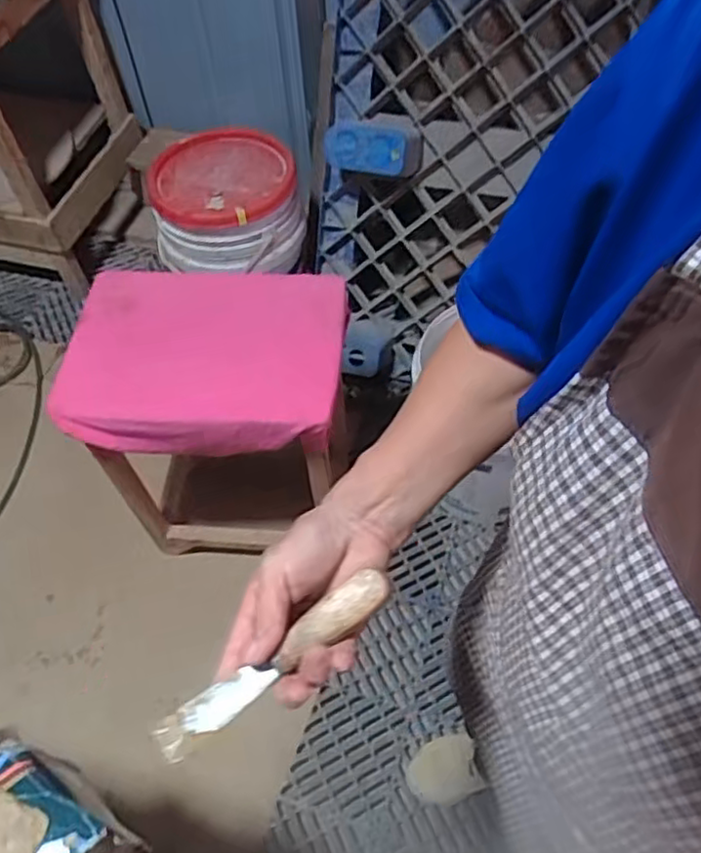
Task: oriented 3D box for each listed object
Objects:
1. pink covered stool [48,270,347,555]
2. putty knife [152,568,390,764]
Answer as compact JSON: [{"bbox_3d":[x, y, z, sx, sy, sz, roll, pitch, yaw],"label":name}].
[{"bbox_3d":[-0.217,0.029,1.246,0.418,0.600,0.319,4,57,5],"label":"pink covered stool"},{"bbox_3d":[-0.048,0.141,0.406,0.165,0.016,0.022,-36,61,0],"label":"putty knife"}]

